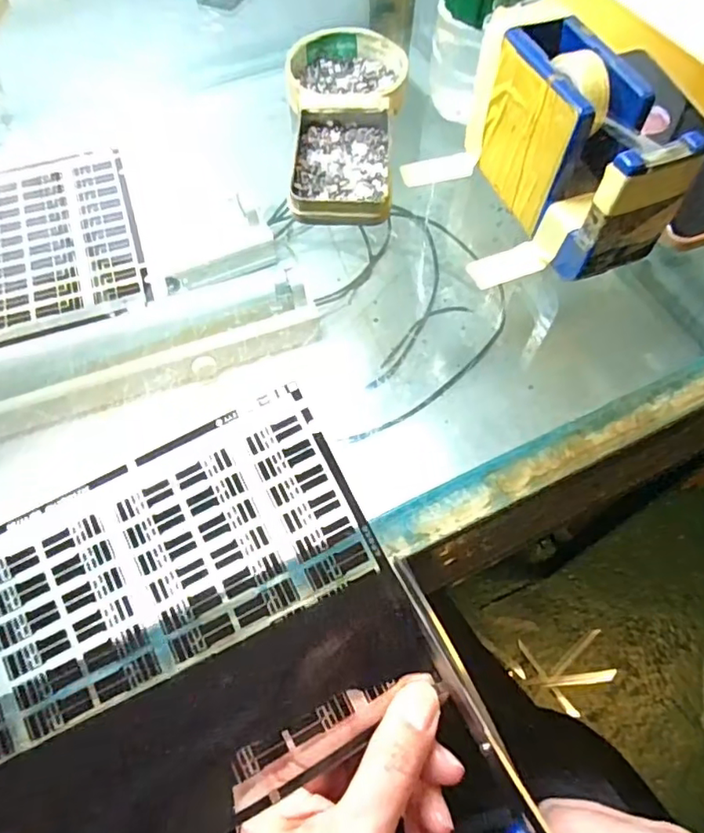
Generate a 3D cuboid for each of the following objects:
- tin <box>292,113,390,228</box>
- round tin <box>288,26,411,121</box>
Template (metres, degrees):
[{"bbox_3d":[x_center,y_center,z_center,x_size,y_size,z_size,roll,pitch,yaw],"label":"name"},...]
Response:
[{"bbox_3d":[-0.006,-0.158,0.352,0.059,0.016,0.094,2,61,1],"label":"tin"},{"bbox_3d":[-0.003,-0.234,0.390,0.079,0.020,0.087,-1,61,0],"label":"round tin"}]

